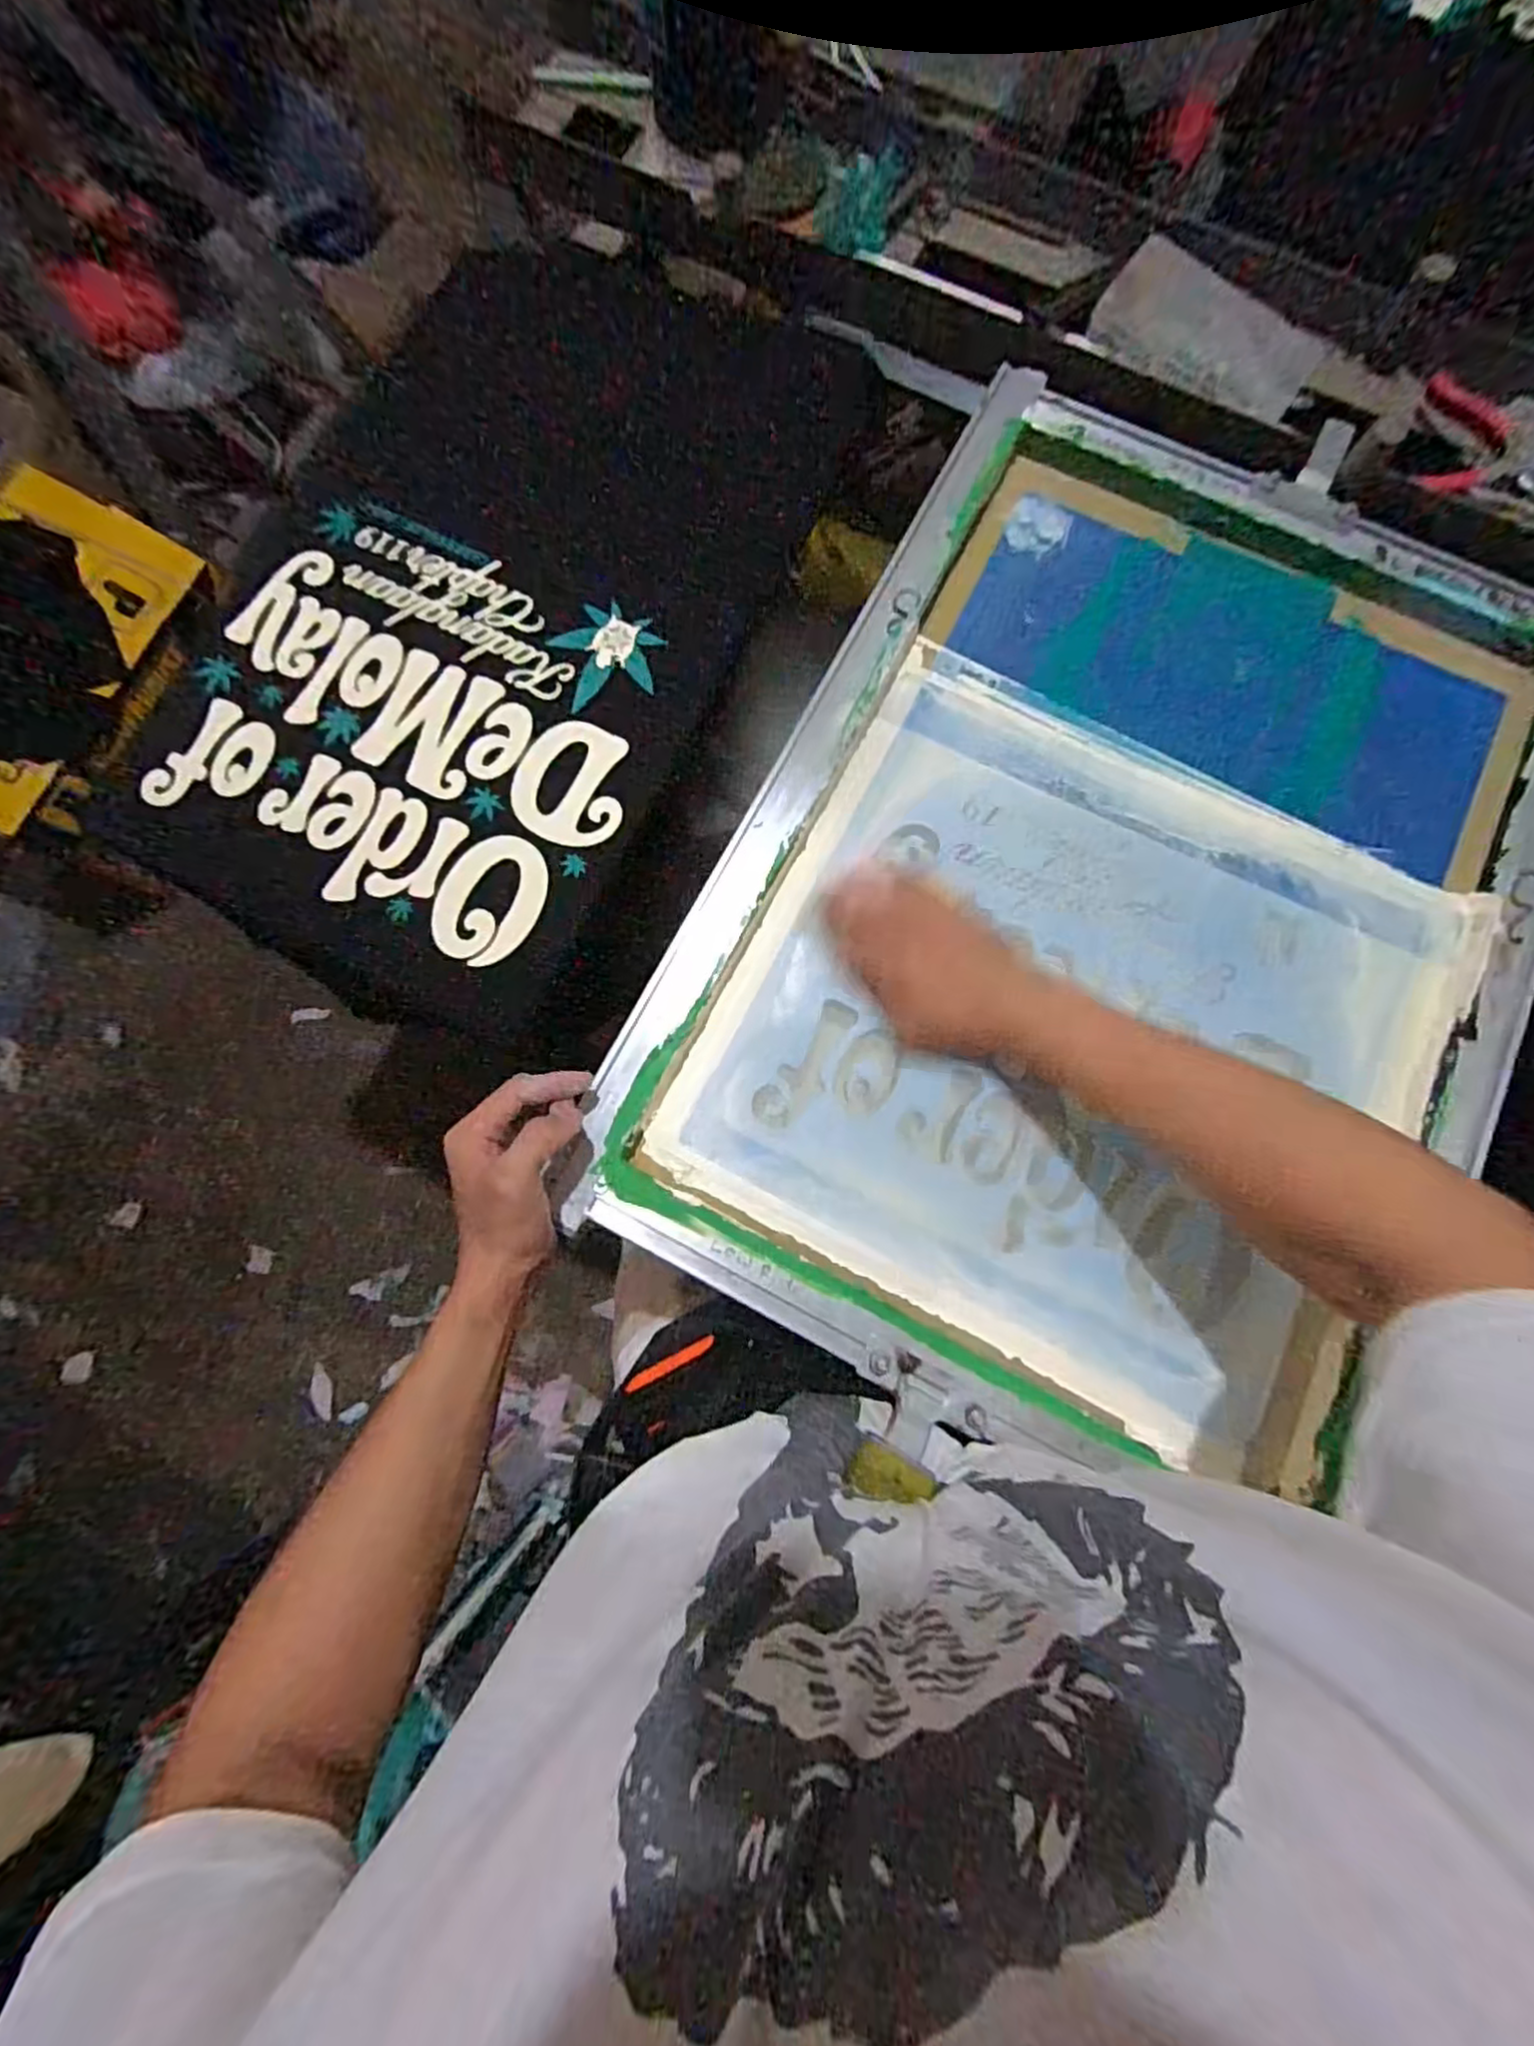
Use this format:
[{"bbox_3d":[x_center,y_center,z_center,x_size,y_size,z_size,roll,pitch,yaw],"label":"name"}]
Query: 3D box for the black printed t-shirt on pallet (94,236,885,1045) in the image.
[{"bbox_3d":[-0.224,-0.370,0.607,0.429,0.036,0.700,26,84,7],"label":"black printed t-shirt on pallet"}]

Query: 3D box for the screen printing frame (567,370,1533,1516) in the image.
[{"bbox_3d":[0.258,-0.098,0.534,0.525,0.049,0.745,26,79,4],"label":"screen printing frame"}]

